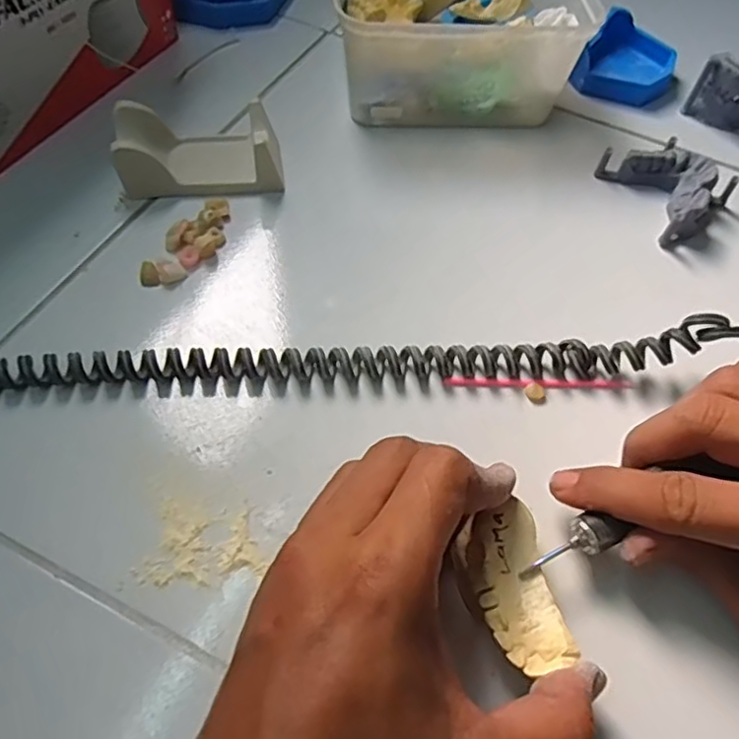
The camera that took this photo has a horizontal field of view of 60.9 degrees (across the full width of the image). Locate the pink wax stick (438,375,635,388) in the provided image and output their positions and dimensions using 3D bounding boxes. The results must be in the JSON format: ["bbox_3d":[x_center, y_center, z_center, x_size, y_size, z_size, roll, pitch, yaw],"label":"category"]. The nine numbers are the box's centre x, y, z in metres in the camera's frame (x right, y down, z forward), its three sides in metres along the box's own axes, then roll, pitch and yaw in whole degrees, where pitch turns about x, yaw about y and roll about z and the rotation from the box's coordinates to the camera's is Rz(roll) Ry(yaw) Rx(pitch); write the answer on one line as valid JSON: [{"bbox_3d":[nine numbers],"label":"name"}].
[{"bbox_3d":[0.084,0.006,0.308,0.092,0.004,0.006,2,57,-3],"label":"pink wax stick"}]

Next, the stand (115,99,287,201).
[{"bbox_3d":[-0.097,-0.128,0.363,0.090,0.028,0.048,-5,57,-8],"label":"stand"}]

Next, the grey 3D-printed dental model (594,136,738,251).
[{"bbox_3d":[0.174,-0.112,0.381,0.073,0.025,0.060,38,62,19],"label":"grey 3D-printed dental model"}]

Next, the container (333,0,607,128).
[{"bbox_3d":[0.055,-0.240,0.427,0.158,0.064,0.157,-1,57,-5],"label":"container"}]

